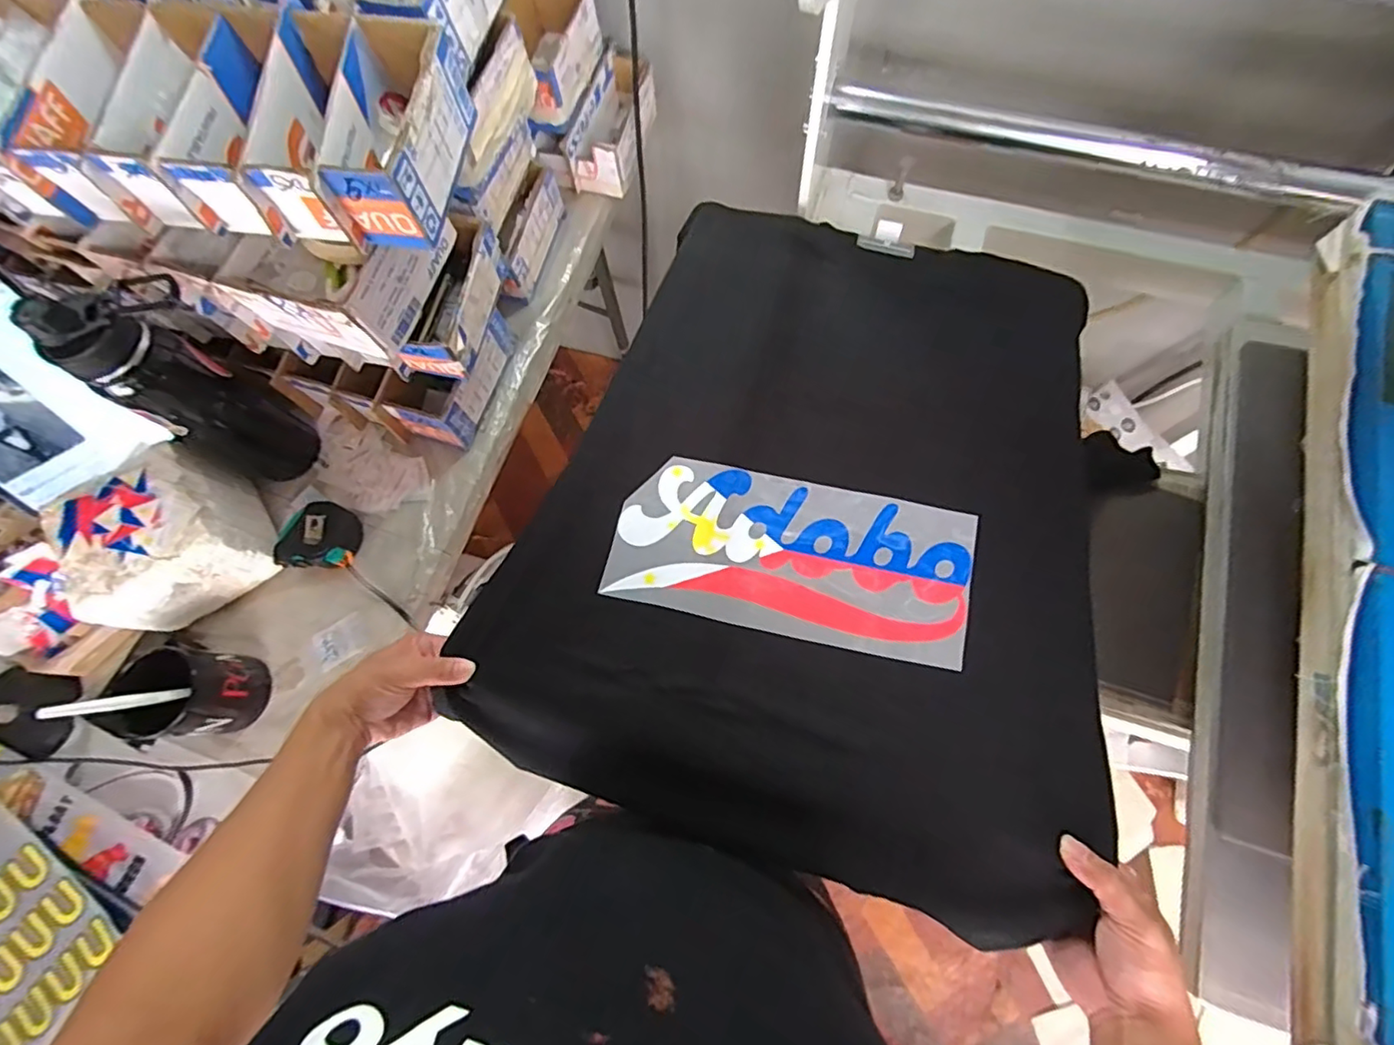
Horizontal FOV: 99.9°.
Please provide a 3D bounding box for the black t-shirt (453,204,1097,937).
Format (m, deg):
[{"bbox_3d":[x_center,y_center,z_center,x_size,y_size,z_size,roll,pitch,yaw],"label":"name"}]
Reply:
[{"bbox_3d":[0.115,-0.024,0.533,0.479,0.042,0.588,17,74,7],"label":"black t-shirt"}]

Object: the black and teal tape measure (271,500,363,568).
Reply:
[{"bbox_3d":[-0.424,0.015,0.656,0.076,0.039,0.070,0,73,2],"label":"black and teal tape measure"}]

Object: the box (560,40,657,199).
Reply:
[{"bbox_3d":[-0.109,-0.530,0.780,0.070,0.073,0.180,14,74,7],"label":"box"}]

